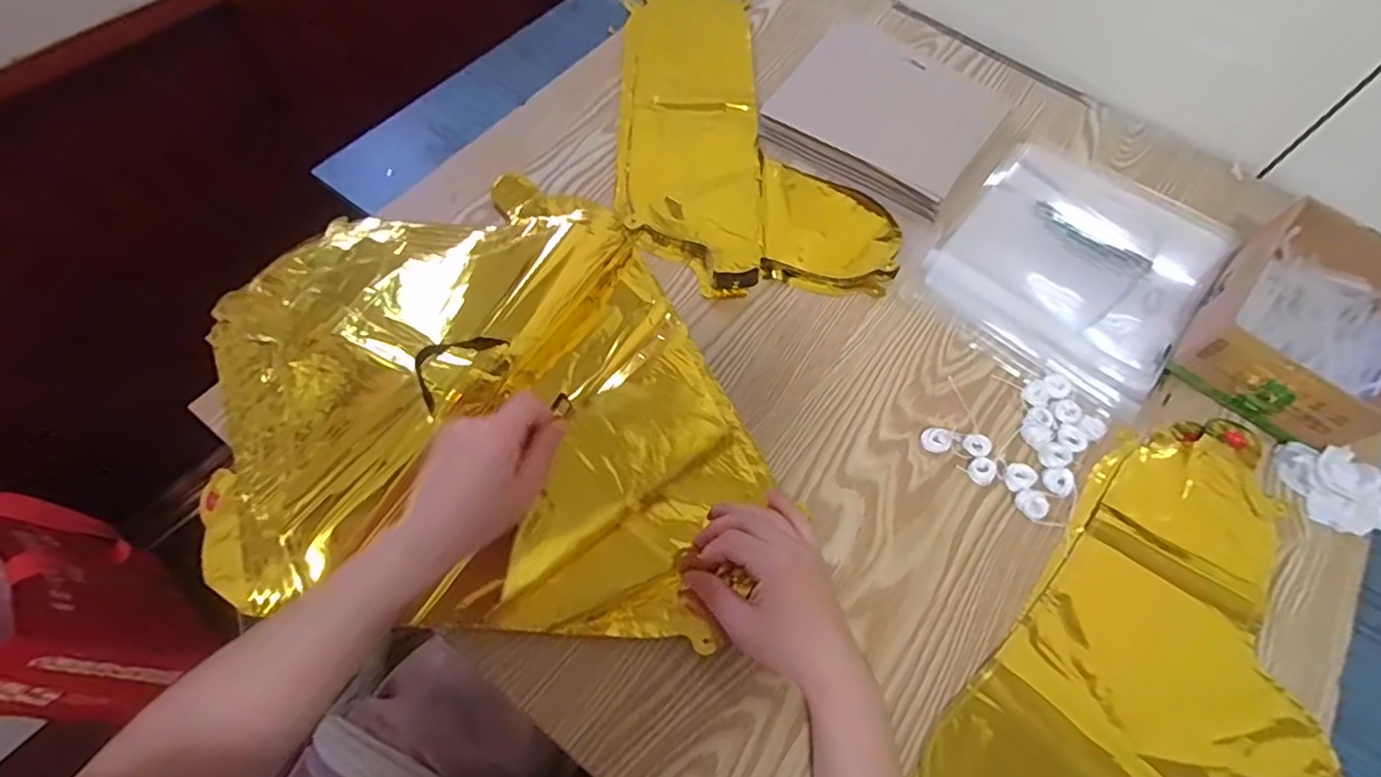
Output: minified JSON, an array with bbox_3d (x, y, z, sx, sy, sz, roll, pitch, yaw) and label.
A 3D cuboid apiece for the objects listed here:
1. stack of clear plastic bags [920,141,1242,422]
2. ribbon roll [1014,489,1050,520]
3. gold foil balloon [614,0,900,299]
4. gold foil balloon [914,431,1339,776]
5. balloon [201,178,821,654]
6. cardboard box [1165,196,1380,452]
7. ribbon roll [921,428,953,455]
[{"bbox_3d":[0.348,-0.116,0.568,0.205,0.016,0.256,39,67,15],"label":"stack of clear plastic bags"},{"bbox_3d":[0.249,0.084,0.458,0.018,0.009,0.022,-25,67,-15],"label":"ribbon roll"},{"bbox_3d":[0.052,-0.257,0.619,0.237,0.017,0.383,-1,63,-4],"label":"gold foil balloon"},{"bbox_3d":[0.287,0.215,0.393,0.212,0.008,0.428,32,66,12],"label":"gold foil balloon"},{"bbox_3d":[-0.156,-0.003,0.469,0.385,0.060,0.371,-6,64,-6],"label":"balloon"},{"bbox_3d":[0.497,-0.054,0.509,0.129,0.065,0.197,39,67,16],"label":"cardboard box"},{"bbox_3d":[0.186,0.039,0.477,0.019,0.011,0.020,1,63,-3],"label":"ribbon roll"}]

